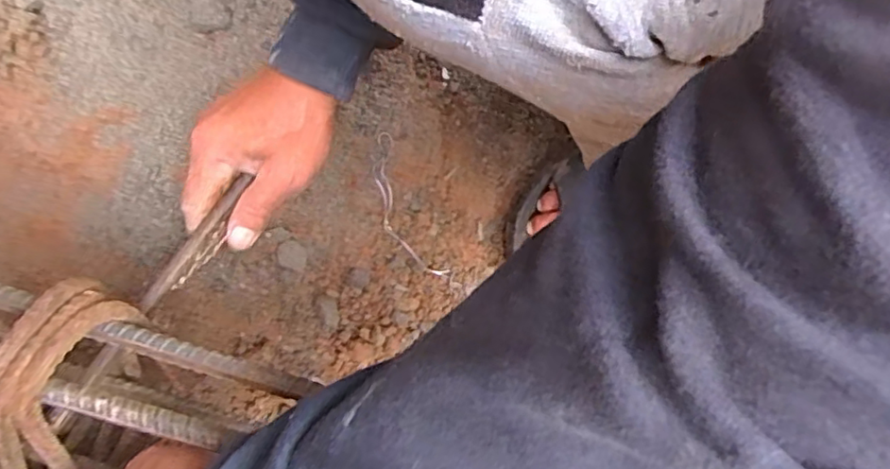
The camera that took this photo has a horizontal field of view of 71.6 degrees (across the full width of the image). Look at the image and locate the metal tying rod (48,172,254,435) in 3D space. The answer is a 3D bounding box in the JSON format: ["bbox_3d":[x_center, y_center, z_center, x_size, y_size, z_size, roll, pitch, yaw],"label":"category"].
[{"bbox_3d":[-0.177,0.037,0.379,0.010,0.011,0.179,25,68,14],"label":"metal tying rod"}]

